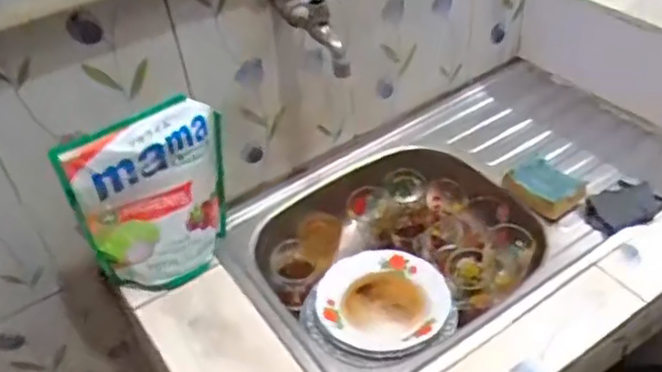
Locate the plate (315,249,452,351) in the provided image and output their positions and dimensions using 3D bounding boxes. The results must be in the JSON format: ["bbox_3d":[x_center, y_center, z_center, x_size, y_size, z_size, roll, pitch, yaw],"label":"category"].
[{"bbox_3d":[0.069,0.158,0.936,0.173,0.026,0.167,-3,43,3],"label":"plate"}]

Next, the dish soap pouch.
[{"bbox_3d":[-0.212,0.020,0.859,0.189,0.249,0.058,-26,47,-21],"label":"dish soap pouch"}]

